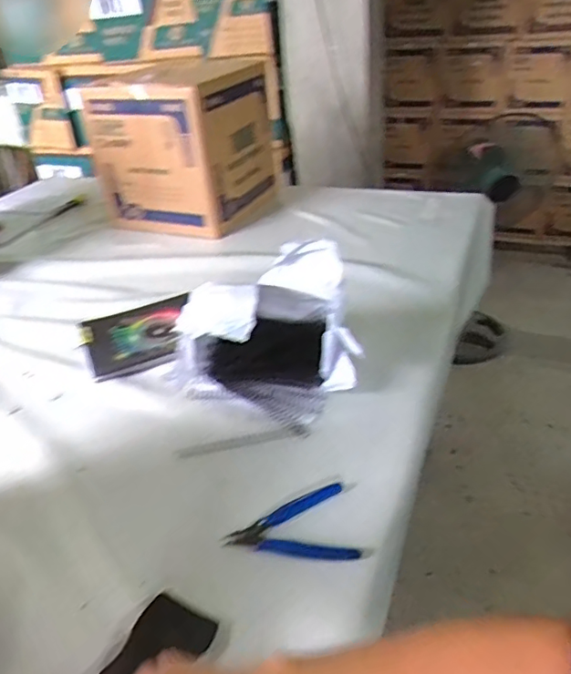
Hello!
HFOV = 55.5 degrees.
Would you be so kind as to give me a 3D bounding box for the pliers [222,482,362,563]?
[{"bbox_3d":[0.003,0.181,0.507,0.116,0.008,0.083,-9,34,-3],"label":"pliers"}]

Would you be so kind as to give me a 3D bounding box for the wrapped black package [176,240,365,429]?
[{"bbox_3d":[-0.032,-0.012,0.654,0.201,0.160,0.184,-21,37,-23],"label":"wrapped black package"}]

